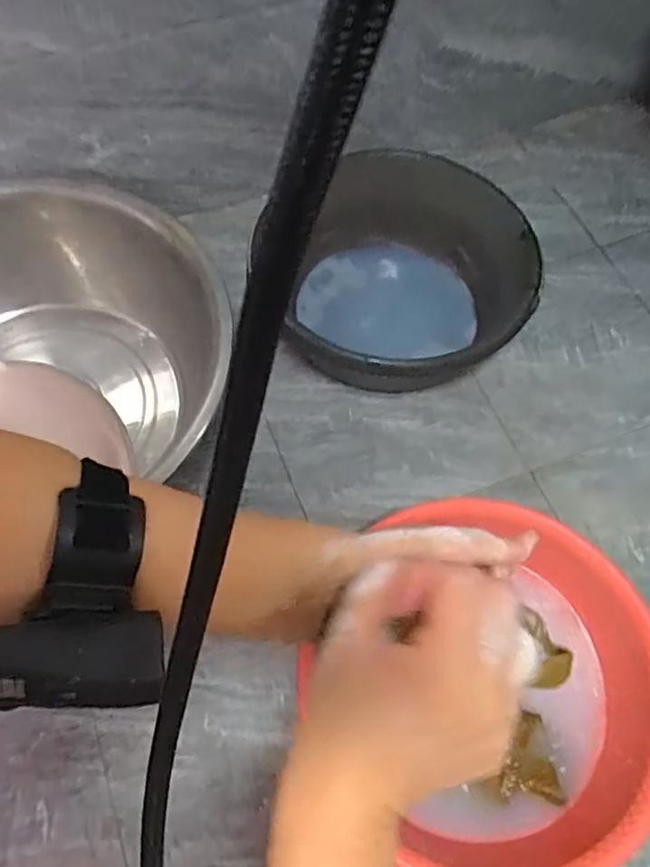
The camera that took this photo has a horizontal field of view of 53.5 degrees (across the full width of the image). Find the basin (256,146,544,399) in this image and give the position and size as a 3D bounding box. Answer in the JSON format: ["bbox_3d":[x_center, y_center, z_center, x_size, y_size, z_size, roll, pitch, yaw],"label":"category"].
[{"bbox_3d":[0.122,-0.223,0.991,0.372,0.163,0.361,0,60,0],"label":"basin"}]

